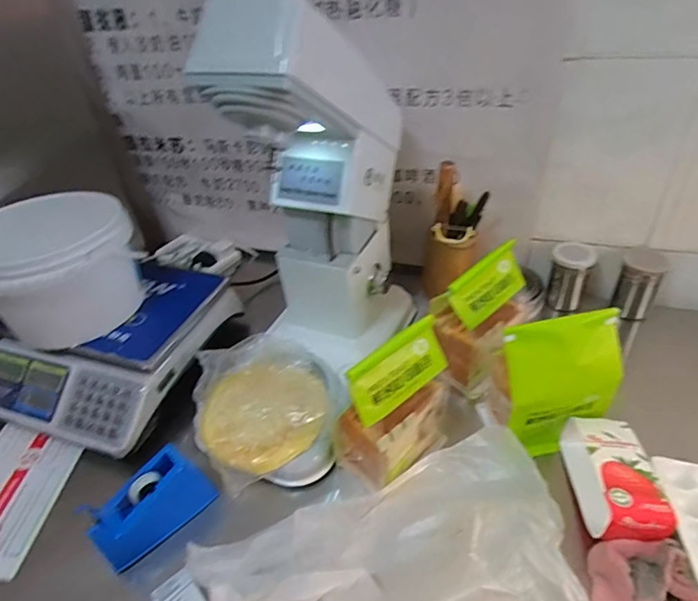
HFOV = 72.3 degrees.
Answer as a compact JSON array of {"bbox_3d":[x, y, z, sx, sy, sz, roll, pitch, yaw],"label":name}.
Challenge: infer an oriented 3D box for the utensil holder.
[{"bbox_3d":[0.188,-0.127,0.857,0.104,0.253,0.078,4,40,12],"label":"utensil holder"}]

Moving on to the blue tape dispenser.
[{"bbox_3d":[-0.247,0.255,0.600,0.145,0.083,0.058,-35,47,-31],"label":"blue tape dispenser"}]

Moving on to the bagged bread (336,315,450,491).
[{"bbox_3d":[0.060,0.131,0.605,0.140,0.198,0.083,-29,44,-26],"label":"bagged bread"}]

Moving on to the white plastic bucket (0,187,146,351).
[{"bbox_3d":[-0.445,-0.046,0.747,0.215,0.198,0.207,-26,43,-23],"label":"white plastic bucket"}]

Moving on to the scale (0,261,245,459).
[{"bbox_3d":[-0.404,0.070,0.807,0.316,0.098,0.323,10,41,19],"label":"scale"}]

